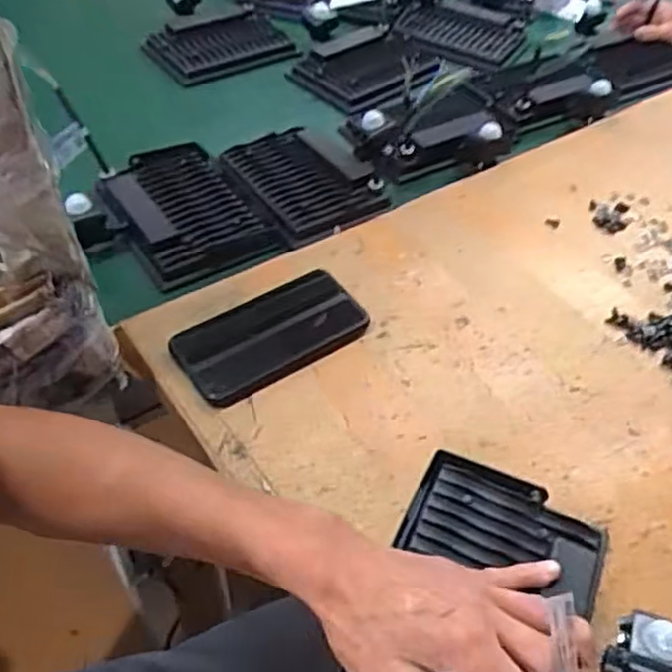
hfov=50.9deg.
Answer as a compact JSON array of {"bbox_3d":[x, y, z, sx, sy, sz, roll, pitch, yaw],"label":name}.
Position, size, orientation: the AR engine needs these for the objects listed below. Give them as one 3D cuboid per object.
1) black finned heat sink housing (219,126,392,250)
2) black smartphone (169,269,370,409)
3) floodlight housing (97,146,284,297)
[{"bbox_3d":[-0.039,-0.169,0.767,0.122,0.028,0.192,-25,55,-23],"label":"black finned heat sink housing"},{"bbox_3d":[-0.055,-0.003,0.596,0.159,0.010,0.093,-26,55,-24],"label":"black smartphone"},{"bbox_3d":[-0.163,-0.134,0.736,0.130,0.024,0.205,-26,55,-23],"label":"floodlight housing"}]

